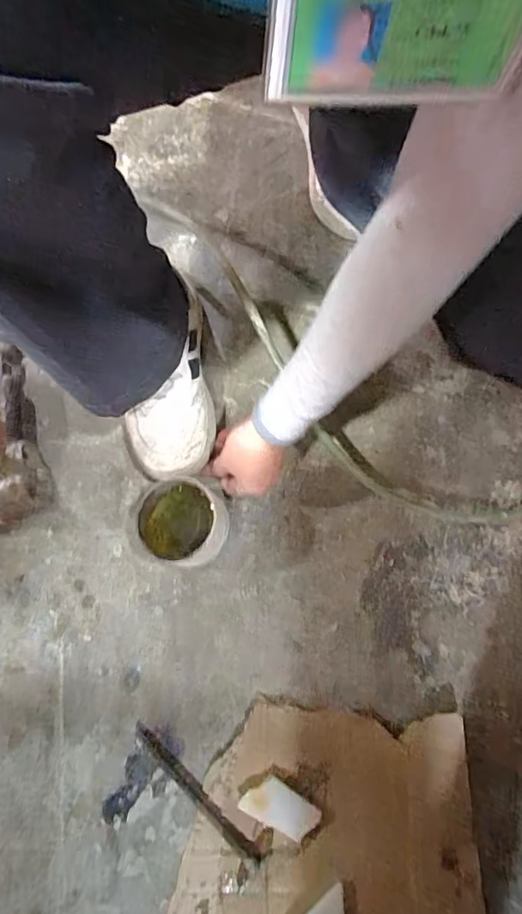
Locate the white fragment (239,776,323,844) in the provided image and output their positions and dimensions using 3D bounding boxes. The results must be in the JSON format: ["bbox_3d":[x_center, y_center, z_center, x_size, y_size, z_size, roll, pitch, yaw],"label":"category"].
[{"bbox_3d":[0.018,0.314,0.436,0.066,0.013,0.034,27,76,8],"label":"white fragment"}]

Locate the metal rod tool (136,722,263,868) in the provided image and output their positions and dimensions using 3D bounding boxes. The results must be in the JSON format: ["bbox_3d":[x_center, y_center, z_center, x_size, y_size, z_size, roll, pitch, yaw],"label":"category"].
[{"bbox_3d":[-0.060,0.307,0.445,0.156,0.009,0.012,42,78,11],"label":"metal rod tool"}]

